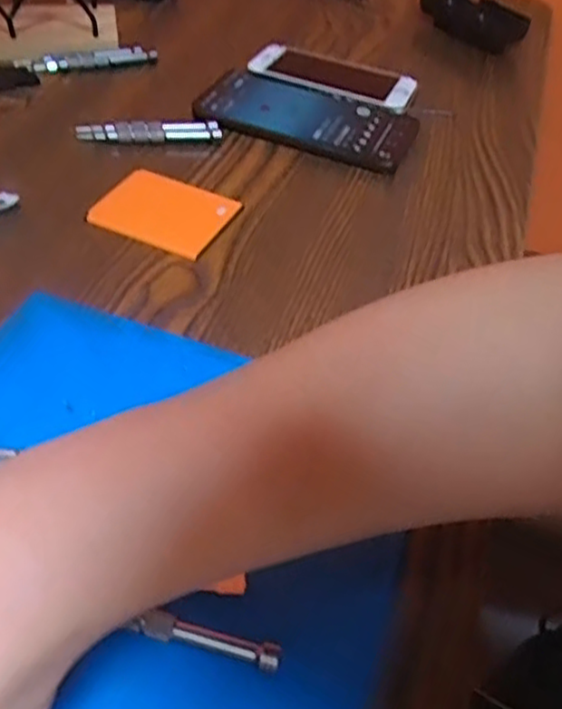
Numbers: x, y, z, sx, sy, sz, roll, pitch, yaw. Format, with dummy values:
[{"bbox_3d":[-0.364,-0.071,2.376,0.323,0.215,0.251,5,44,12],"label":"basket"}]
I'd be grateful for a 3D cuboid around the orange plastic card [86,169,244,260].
[{"bbox_3d":[-0.074,-0.093,0.452,0.080,0.007,0.064,22,51,12],"label":"orange plastic card"}]

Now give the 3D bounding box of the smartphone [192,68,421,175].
[{"bbox_3d":[0.019,-0.181,0.540,0.163,0.013,0.080,16,47,10],"label":"smartphone"}]

